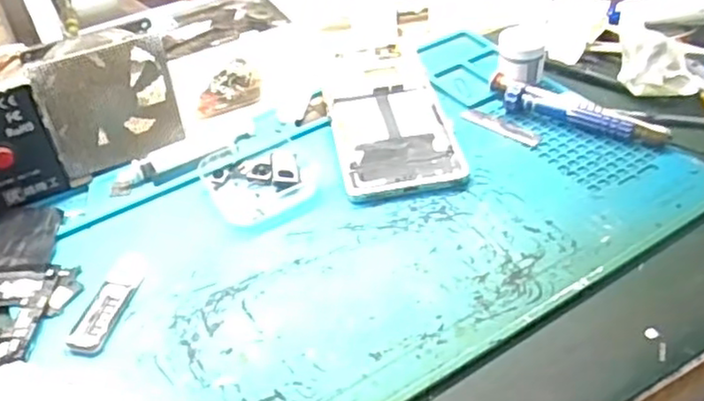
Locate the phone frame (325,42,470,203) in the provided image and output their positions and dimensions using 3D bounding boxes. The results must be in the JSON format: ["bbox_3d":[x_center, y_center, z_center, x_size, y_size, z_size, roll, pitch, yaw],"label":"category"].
[{"bbox_3d":[0.023,-0.062,0.473,0.075,0.010,0.170,-8,42,-3],"label":"phone frame"}]

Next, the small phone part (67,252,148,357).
[{"bbox_3d":[-0.129,0.053,0.369,0.021,0.004,0.068,3,43,9],"label":"small phone part"}]

